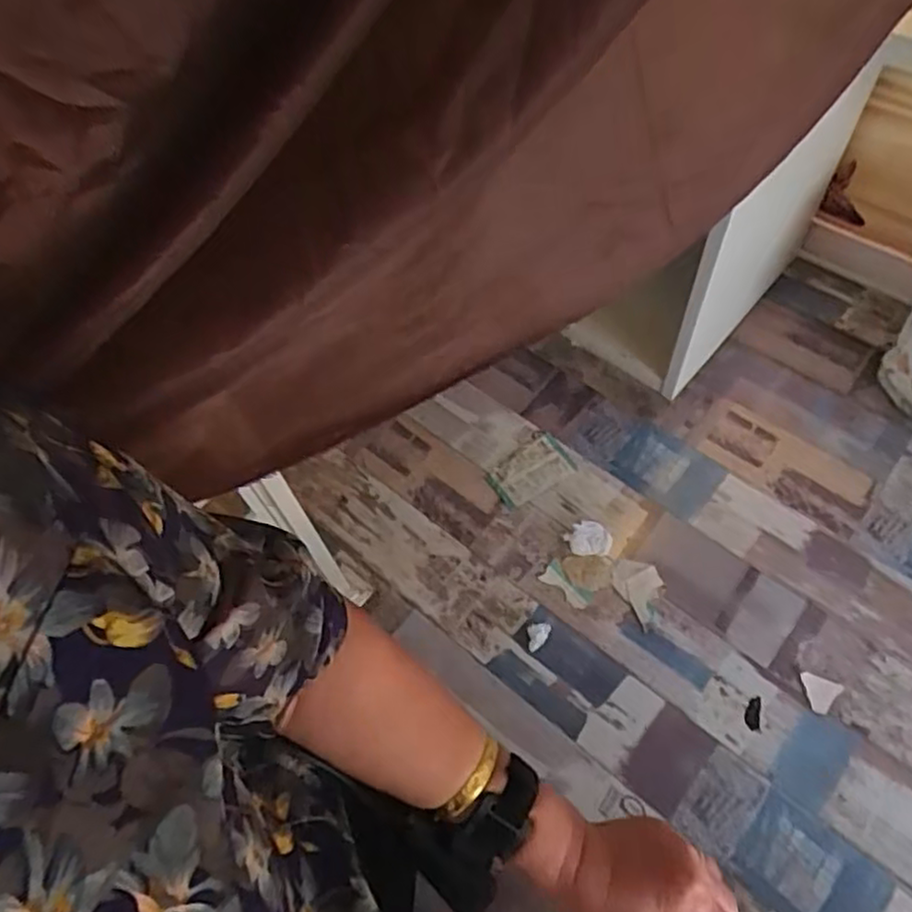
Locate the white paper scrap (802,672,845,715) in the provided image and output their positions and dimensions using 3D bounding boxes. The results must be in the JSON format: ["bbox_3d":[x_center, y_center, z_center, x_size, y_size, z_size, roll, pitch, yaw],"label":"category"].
[{"bbox_3d":[0.718,0.472,1.346,0.073,0.004,0.071,15,62,13],"label":"white paper scrap"}]

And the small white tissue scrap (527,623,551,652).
[{"bbox_3d":[0.174,0.378,1.429,0.047,0.029,0.055,-2,59,4],"label":"small white tissue scrap"}]

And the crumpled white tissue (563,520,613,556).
[{"bbox_3d":[0.300,0.188,1.549,0.106,0.022,0.083,1,60,5],"label":"crumpled white tissue"}]

